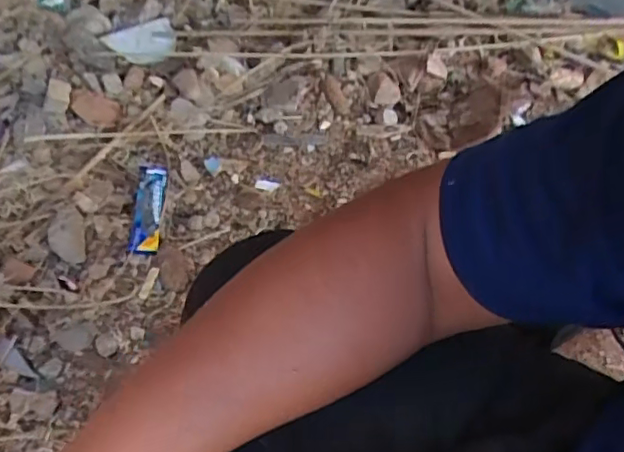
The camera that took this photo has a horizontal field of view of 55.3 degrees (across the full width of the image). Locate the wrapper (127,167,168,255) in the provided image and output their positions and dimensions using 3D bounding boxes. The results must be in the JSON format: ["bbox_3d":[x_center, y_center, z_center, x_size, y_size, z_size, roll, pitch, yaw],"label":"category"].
[{"bbox_3d":[-0.275,-0.031,1.003,0.046,0.024,0.191,-1,49,-5],"label":"wrapper"}]

